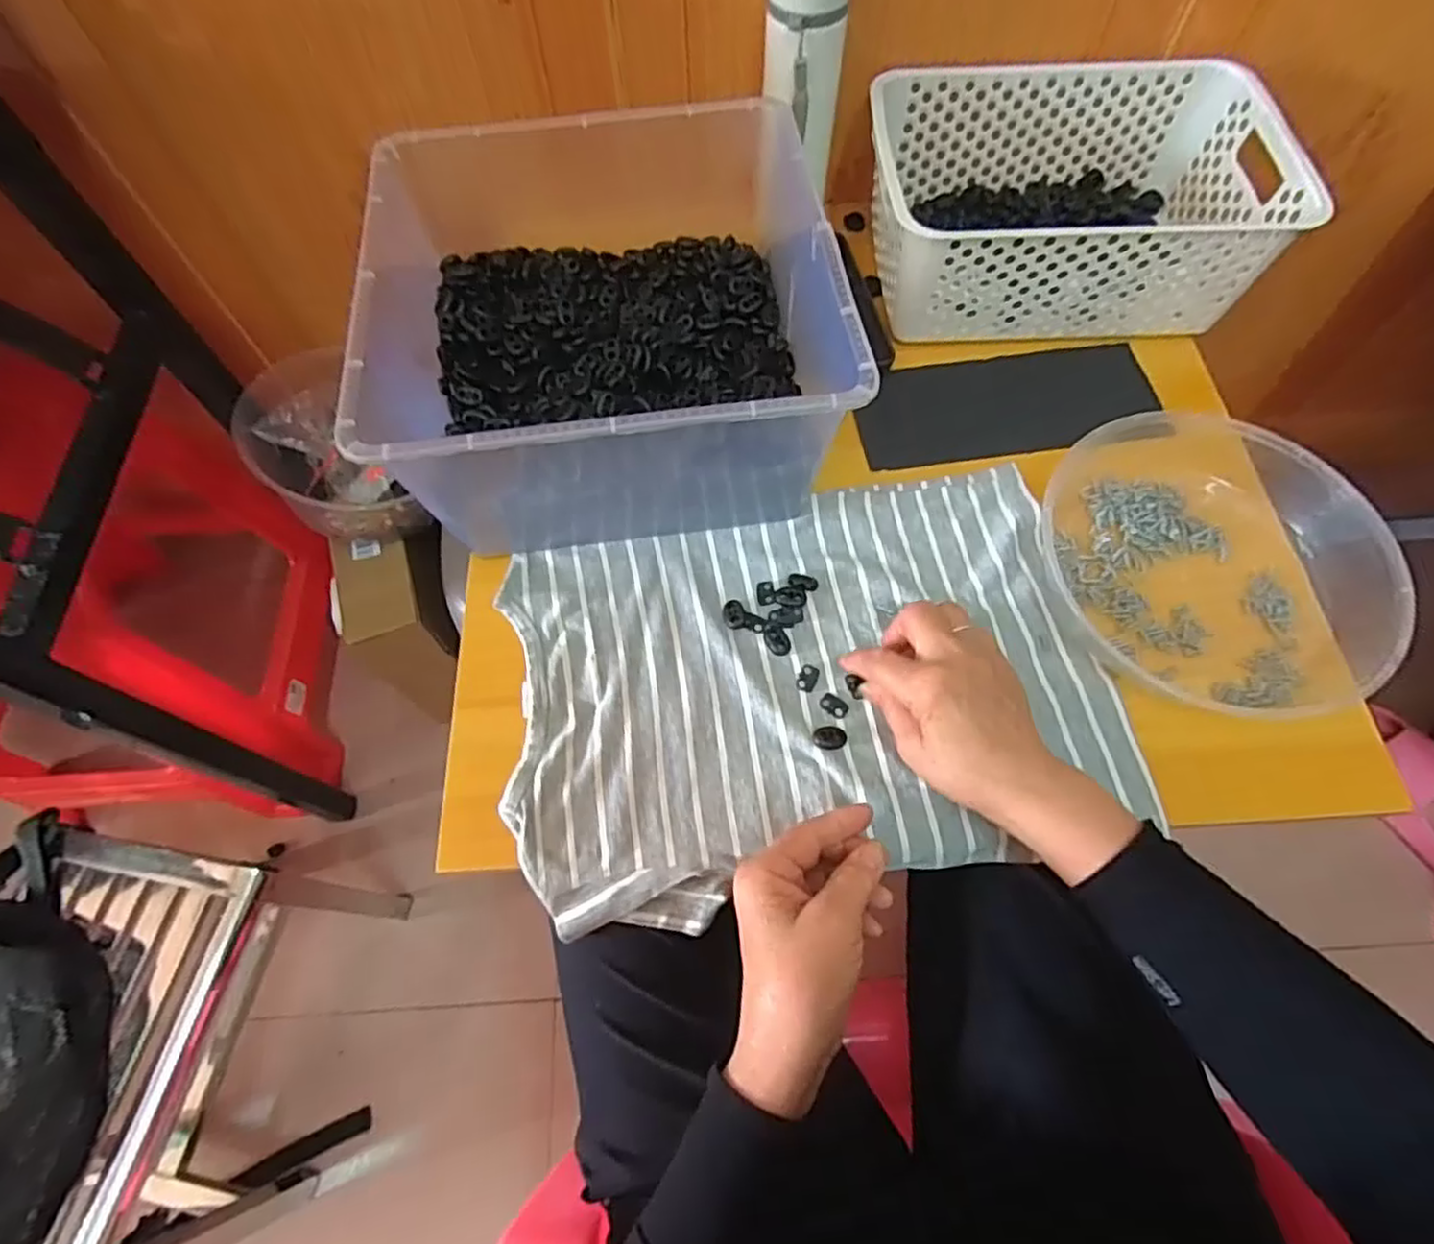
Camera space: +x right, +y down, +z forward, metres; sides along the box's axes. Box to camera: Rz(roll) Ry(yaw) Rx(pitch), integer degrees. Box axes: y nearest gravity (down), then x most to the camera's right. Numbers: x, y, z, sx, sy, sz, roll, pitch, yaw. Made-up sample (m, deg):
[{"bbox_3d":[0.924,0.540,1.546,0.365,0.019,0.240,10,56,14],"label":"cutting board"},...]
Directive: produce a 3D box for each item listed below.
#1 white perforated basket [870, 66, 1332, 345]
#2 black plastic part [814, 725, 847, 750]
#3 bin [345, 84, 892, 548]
[{"bbox_3d":[0.285,-0.342,0.584,0.310,0.108,0.206,0,65,2],"label":"white perforated basket"},{"bbox_3d":[0.072,0.073,0.450,0.021,0.004,0.016,-6,65,-1],"label":"black plastic part"},{"bbox_3d":[-0.078,-0.233,0.524,0.298,0.143,0.359,-8,65,-2],"label":"bin"}]

